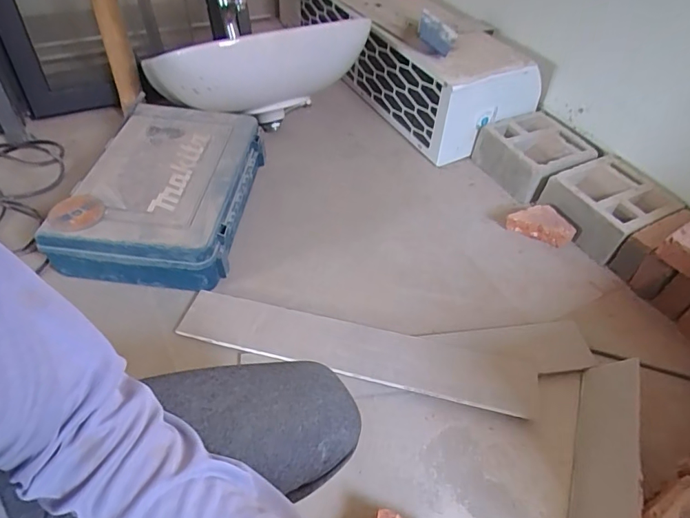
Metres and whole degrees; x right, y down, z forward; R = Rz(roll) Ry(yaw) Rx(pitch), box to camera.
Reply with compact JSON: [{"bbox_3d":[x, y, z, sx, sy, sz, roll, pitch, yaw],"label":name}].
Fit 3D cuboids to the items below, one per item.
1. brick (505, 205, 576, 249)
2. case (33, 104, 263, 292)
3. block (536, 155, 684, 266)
[{"bbox_3d":[0.439,-0.080,1.020,0.142,0.051,0.064,20,49,15],"label":"brick"},{"bbox_3d":[-0.343,-0.131,0.919,0.284,0.141,0.393,8,49,2],"label":"case"},{"bbox_3d":[0.591,-0.120,1.035,0.224,0.109,0.208,-22,52,-22],"label":"block"}]

